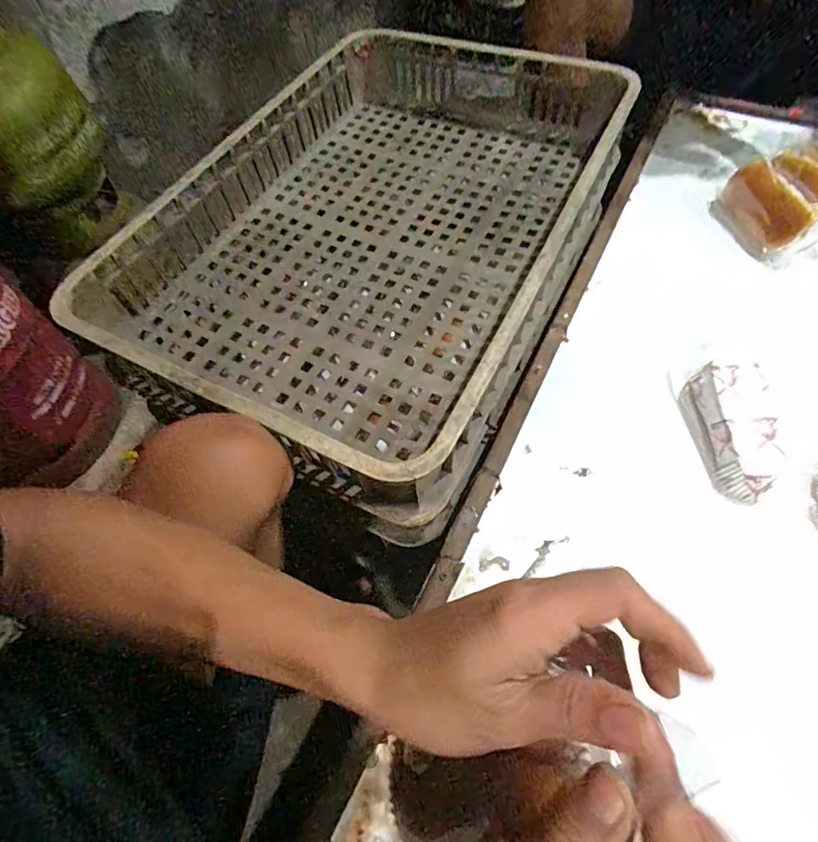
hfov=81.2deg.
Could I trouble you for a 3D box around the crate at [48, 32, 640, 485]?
[{"bbox_3d":[-0.032,-0.266,0.567,0.452,0.105,0.653,23,65,16],"label":"crate"}]

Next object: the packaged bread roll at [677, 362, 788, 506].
[{"bbox_3d":[0.328,0.008,0.477,0.064,0.045,0.133,-4,61,1],"label":"packaged bread roll"}]

